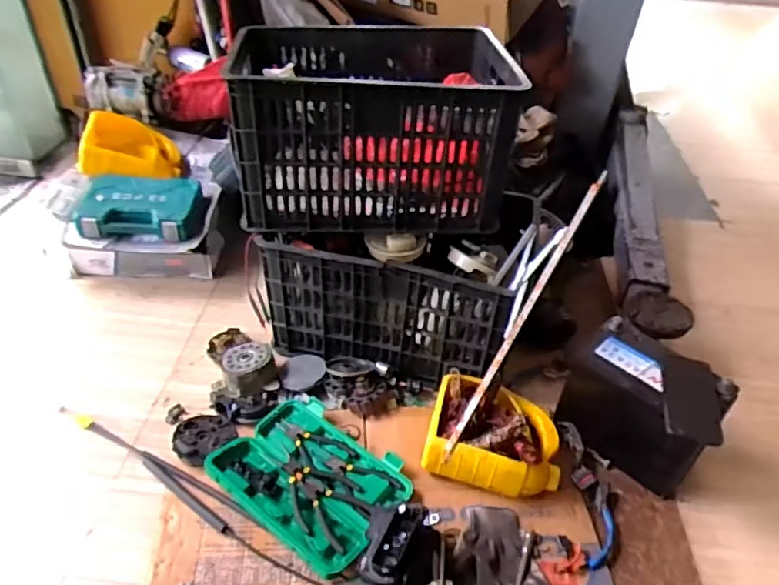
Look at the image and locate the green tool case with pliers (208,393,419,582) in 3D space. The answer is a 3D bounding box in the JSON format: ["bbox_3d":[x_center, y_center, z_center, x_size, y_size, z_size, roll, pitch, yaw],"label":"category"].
[{"bbox_3d":[-0.127,0.293,0.935,0.298,0.035,0.216,32,48,29],"label":"green tool case with pliers"}]

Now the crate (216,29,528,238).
[{"bbox_3d":[-0.038,-0.336,1.135,0.489,0.284,0.379,1,41,-3],"label":"crate"}]

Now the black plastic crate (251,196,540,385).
[{"bbox_3d":[0.028,-0.029,1.156,0.456,0.266,0.314,16,41,13],"label":"black plastic crate"}]

